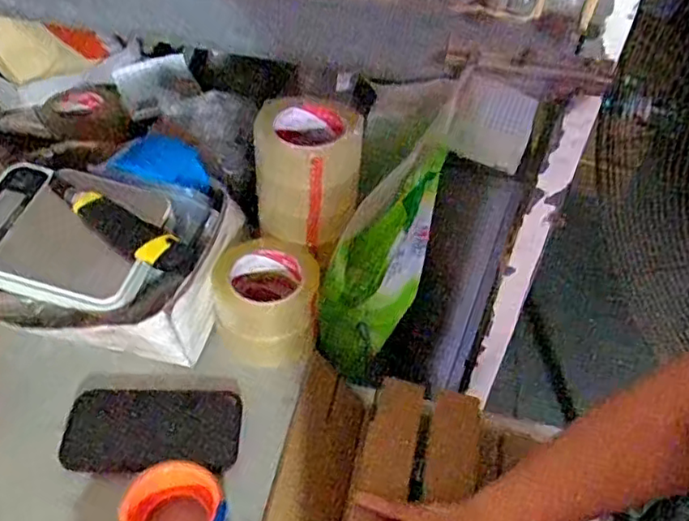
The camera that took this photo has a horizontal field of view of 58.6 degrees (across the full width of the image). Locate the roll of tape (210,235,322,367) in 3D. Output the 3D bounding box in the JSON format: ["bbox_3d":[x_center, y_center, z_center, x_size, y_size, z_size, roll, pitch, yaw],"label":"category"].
[{"bbox_3d":[-0.083,0.043,0.663,0.109,0.070,0.119,4,45,0],"label":"roll of tape"}]

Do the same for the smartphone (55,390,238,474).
[{"bbox_3d":[-0.186,0.165,0.599,0.163,0.008,0.078,3,62,-6],"label":"smartphone"}]

